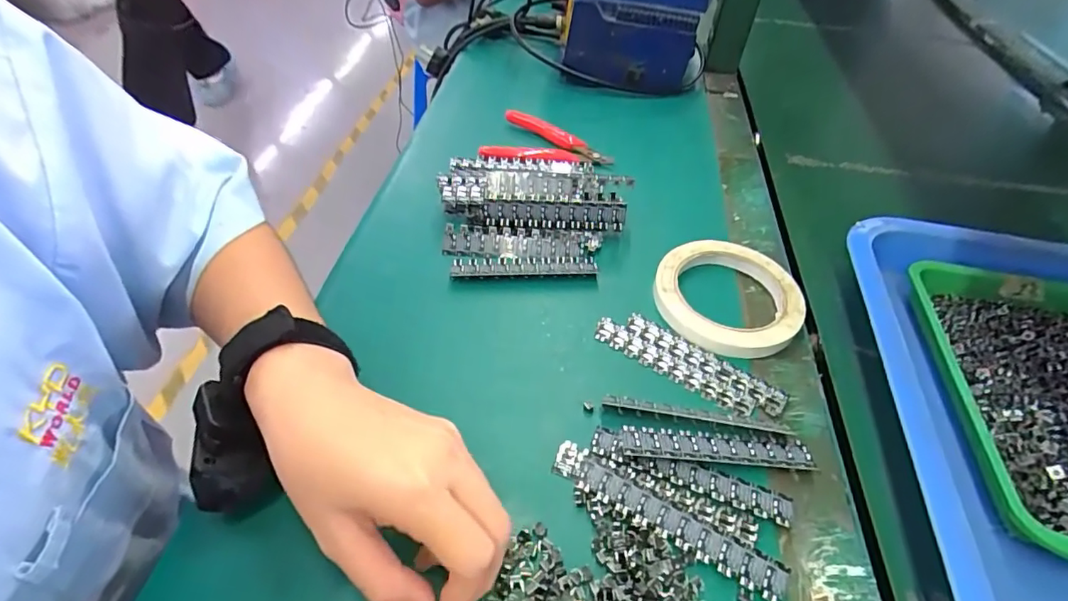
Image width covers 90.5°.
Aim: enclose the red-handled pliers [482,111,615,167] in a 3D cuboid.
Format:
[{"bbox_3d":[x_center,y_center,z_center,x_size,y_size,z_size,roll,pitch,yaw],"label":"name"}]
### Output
[{"bbox_3d":[0.017,-0.148,0.507,0.117,0.013,0.085,16,48,12],"label":"red-handled pliers"}]

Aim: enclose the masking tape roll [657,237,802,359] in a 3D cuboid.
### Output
[{"bbox_3d":[0.140,-0.003,0.383,0.102,0.015,0.101,1,47,-2],"label":"masking tape roll"}]

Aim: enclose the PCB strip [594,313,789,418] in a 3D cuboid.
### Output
[{"bbox_3d":[0.100,0.041,0.346,0.120,0.004,0.035,30,53,23],"label":"PCB strip"}]

